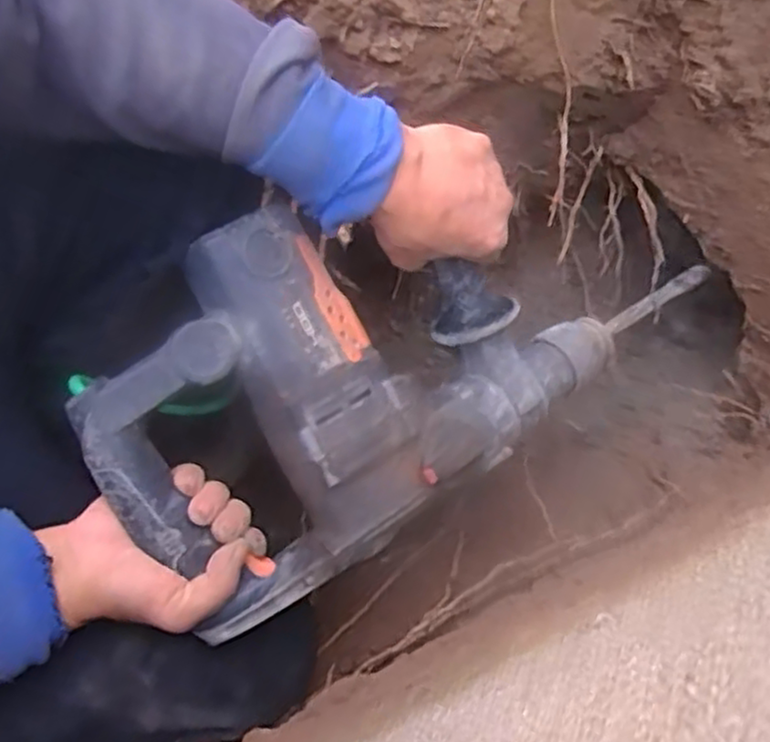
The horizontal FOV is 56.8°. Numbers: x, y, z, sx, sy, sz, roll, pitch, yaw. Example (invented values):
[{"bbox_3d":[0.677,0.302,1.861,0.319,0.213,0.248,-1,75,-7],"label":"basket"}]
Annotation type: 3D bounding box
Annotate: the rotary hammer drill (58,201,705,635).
[{"bbox_3d":[0.001,-0.026,0.523,0.423,0.120,0.234,-34,100,-15],"label":"rotary hammer drill"}]

